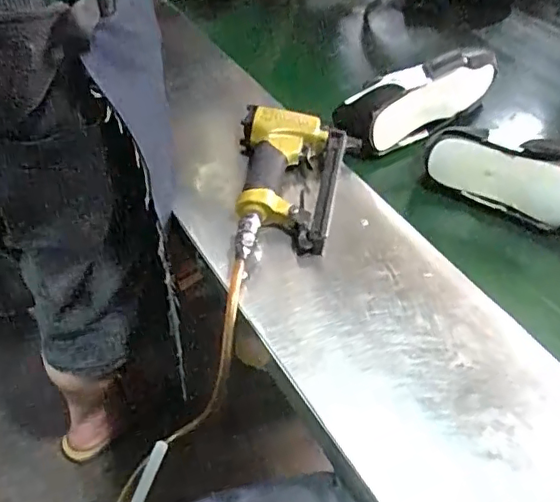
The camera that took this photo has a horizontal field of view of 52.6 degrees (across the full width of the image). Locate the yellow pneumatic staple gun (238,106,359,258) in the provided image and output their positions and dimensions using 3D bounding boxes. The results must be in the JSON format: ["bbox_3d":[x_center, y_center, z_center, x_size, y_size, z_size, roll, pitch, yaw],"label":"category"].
[{"bbox_3d":[0.016,-0.076,0.645,0.134,0.056,0.217,4,47,2],"label":"yellow pneumatic staple gun"}]

